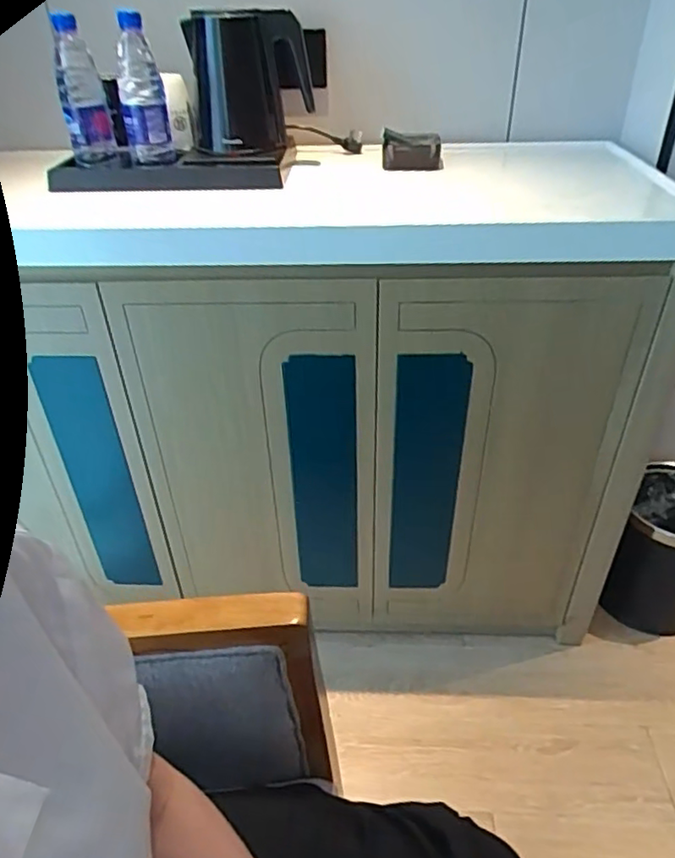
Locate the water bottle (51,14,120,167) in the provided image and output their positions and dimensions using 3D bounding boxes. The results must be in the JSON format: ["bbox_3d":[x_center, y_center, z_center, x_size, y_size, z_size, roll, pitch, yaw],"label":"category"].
[{"bbox_3d":[-0.361,-0.476,0.851,0.062,0.176,0.062,-14,37,-16],"label":"water bottle"}]

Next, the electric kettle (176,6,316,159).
[{"bbox_3d":[-0.131,-0.529,0.921,0.177,0.180,0.174,-5,36,-4],"label":"electric kettle"}]

